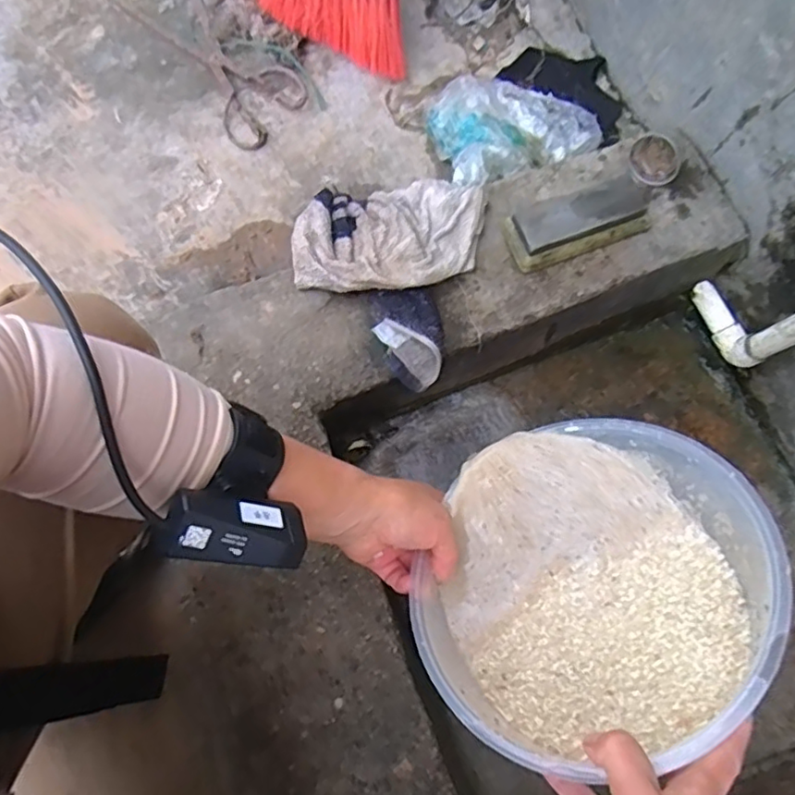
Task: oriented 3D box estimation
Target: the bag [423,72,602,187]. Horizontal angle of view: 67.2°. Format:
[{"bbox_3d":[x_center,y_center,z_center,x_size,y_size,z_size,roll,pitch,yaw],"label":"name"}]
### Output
[{"bbox_3d":[0.129,-0.315,0.682,0.179,0.040,0.132,-18,77,-2],"label":"bag"}]

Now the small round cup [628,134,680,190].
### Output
[{"bbox_3d":[0.253,-0.232,0.591,0.044,0.019,0.047,0,77,2],"label":"small round cup"}]

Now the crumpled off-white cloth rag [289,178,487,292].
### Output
[{"bbox_3d":[-0.008,-0.154,0.573,0.186,0.033,0.109,-9,77,0],"label":"crumpled off-white cloth rag"}]

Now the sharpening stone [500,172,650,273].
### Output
[{"bbox_3d":[0.172,-0.167,0.575,0.127,0.033,0.056,-16,77,-2],"label":"sharpening stone"}]

